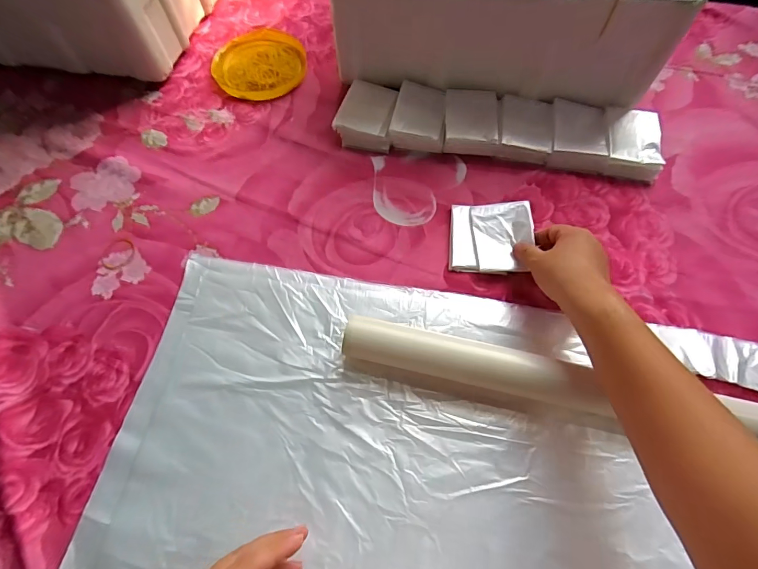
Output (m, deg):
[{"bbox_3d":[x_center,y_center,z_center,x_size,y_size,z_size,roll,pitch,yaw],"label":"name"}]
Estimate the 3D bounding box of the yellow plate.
[{"bbox_3d":[-0.173,-0.327,0.579,0.127,0.017,0.137,-1,65,1],"label":"yellow plate"}]

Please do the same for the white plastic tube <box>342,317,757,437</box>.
[{"bbox_3d":[0.141,0.081,0.352,0.347,0.048,0.053,11,64,6],"label":"white plastic tube"}]

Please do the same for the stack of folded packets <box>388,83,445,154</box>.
[{"bbox_3d":[0.054,-0.219,0.516,0.067,0.030,0.088,8,66,5],"label":"stack of folded packets"}]

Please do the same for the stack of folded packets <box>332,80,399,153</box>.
[{"bbox_3d":[-0.016,-0.223,0.519,0.073,0.025,0.092,8,66,6],"label":"stack of folded packets"}]

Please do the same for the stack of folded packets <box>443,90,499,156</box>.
[{"bbox_3d":[0.117,-0.206,0.502,0.065,0.030,0.084,3,65,3],"label":"stack of folded packets"}]

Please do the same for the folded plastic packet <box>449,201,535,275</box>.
[{"bbox_3d":[0.123,-0.054,0.433,0.085,0.017,0.085,5,65,4],"label":"folded plastic packet"}]

